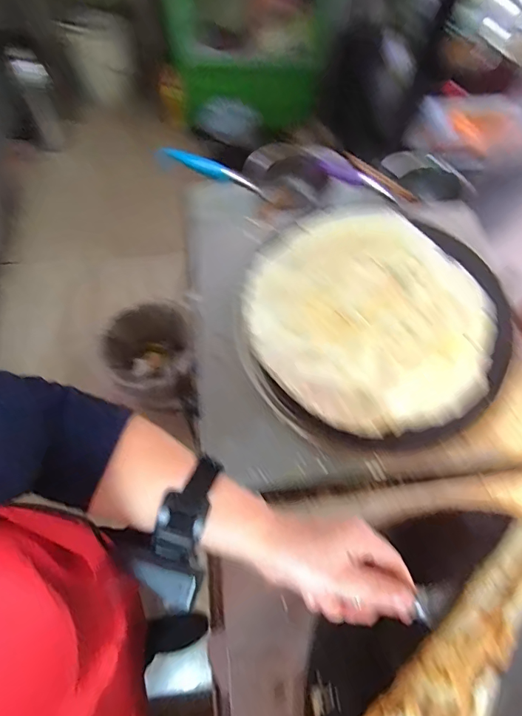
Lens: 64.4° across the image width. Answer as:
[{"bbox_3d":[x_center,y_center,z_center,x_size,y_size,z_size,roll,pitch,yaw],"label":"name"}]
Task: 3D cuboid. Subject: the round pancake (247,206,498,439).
[{"bbox_3d":[0.151,-0.058,0.576,0.302,0.019,0.333,-43,80,-13],"label":"round pancake"}]

